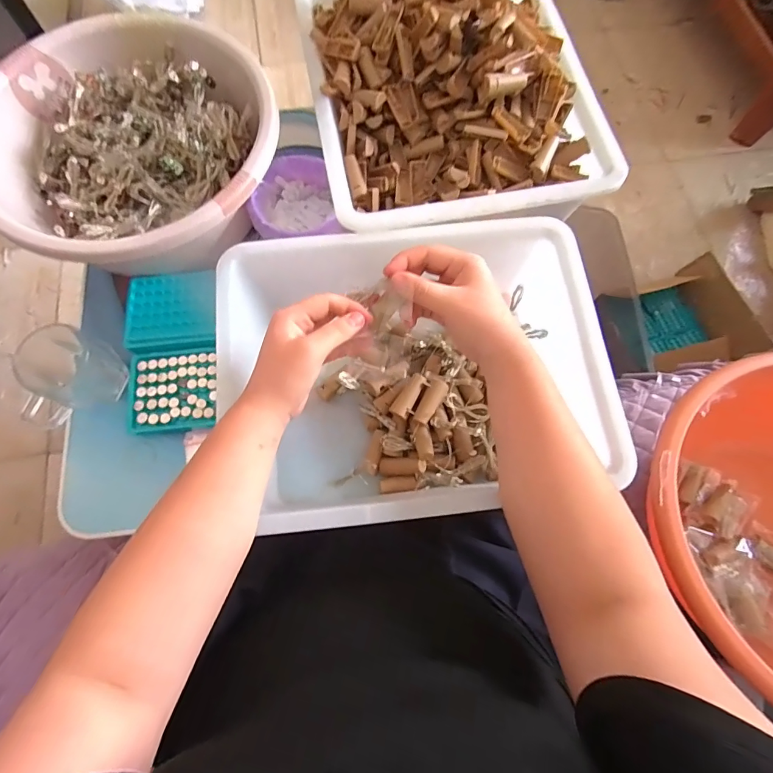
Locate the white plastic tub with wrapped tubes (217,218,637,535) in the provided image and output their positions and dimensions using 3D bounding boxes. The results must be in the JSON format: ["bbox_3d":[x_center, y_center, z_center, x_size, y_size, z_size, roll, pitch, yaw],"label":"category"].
[{"bbox_3d":[0.032,-0.023,0.459,0.359,0.135,0.283,-3,72,-2],"label":"white plastic tub with wrapped tubes"}]

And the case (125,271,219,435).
[{"bbox_3d":[-0.249,-0.043,0.492,0.099,0.037,0.186,-4,72,-2],"label":"case"}]

